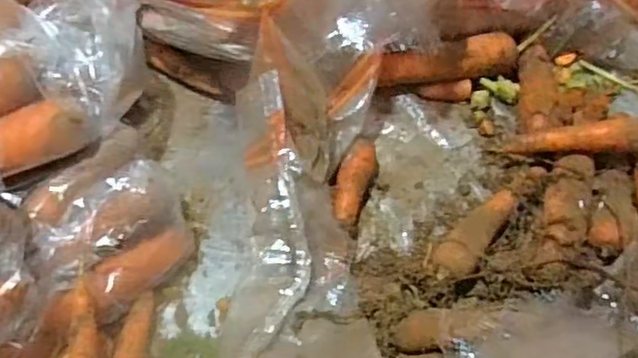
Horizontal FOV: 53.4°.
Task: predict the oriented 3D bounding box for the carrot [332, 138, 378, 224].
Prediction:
[{"bbox_3d":[0.037,-0.002,0.639,0.033,0.025,0.100,15,55,10],"label":"carrot"}]

